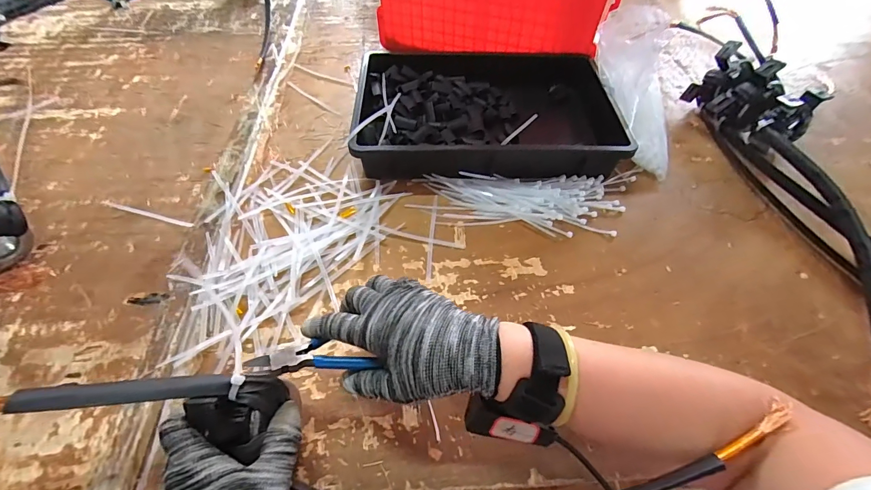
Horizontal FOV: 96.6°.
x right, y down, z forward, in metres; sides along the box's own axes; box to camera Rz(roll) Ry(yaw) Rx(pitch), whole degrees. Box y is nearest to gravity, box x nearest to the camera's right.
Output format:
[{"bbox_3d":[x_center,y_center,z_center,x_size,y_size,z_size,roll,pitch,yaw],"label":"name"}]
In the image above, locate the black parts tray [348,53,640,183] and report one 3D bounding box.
[{"bbox_3d":[0.073,-0.215,0.596,0.368,0.057,0.280,1,55,-1],"label":"black parts tray"}]

